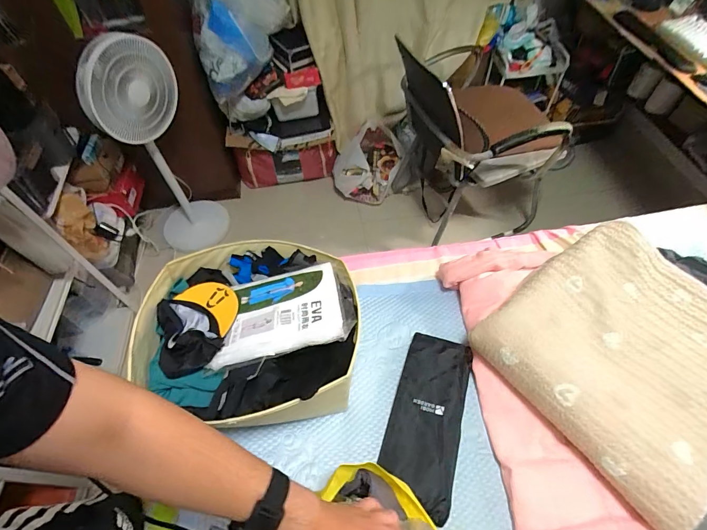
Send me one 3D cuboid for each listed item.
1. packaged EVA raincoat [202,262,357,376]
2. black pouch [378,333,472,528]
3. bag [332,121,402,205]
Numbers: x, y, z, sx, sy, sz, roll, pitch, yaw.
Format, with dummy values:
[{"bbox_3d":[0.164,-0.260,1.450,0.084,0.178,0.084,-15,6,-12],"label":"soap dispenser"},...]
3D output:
[{"bbox_3d":[-0.130,0.082,0.666,0.254,0.048,0.177,-9,56,-5],"label":"packaged EVA raincoat"},{"bbox_3d":[0.143,0.292,0.719,0.135,0.049,0.315,15,57,12],"label":"black pouch"},{"bbox_3d":[0.068,-0.508,1.884,0.341,0.280,0.281,0,56,2],"label":"bag"}]

